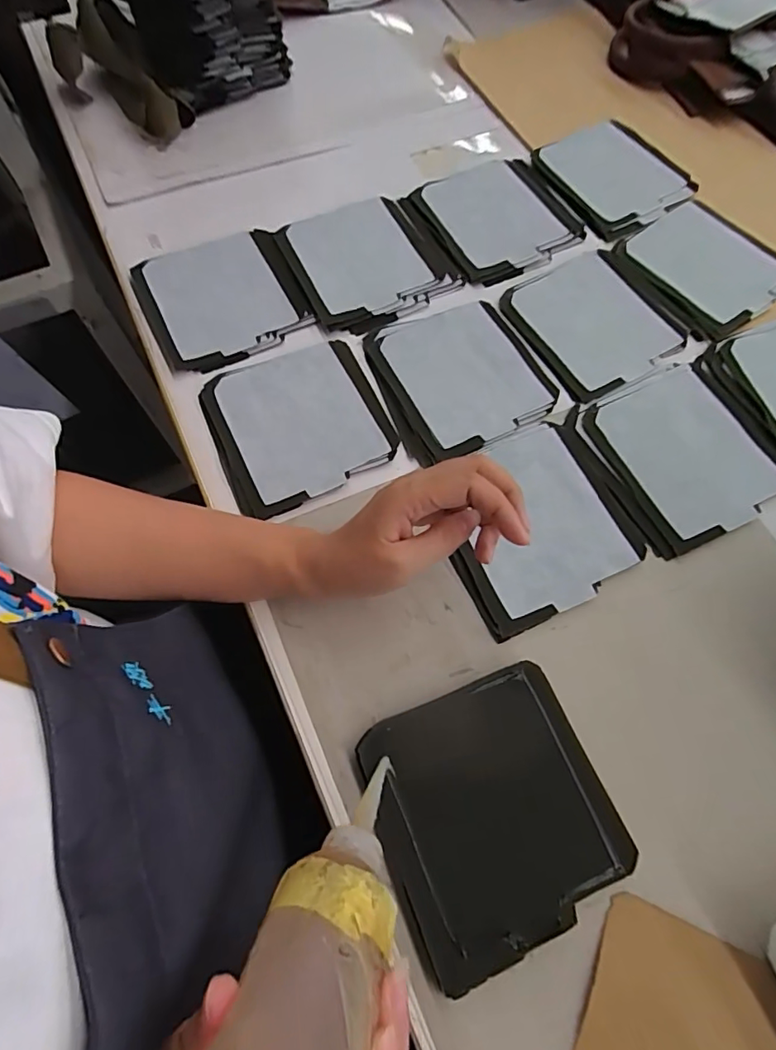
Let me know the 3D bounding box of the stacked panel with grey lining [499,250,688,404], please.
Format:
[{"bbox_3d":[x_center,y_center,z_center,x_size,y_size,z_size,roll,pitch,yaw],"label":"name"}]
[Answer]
[{"bbox_3d":[0.188,-0.191,0.474,0.136,0.007,0.138,-29,70,-12],"label":"stacked panel with grey lining"}]

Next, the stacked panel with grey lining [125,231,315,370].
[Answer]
[{"bbox_3d":[-0.149,-0.210,0.473,0.137,0.012,0.139,-27,69,-11],"label":"stacked panel with grey lining"}]

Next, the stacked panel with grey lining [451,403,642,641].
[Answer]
[{"bbox_3d":[0.112,-0.006,0.395,0.148,0.008,0.137,-24,69,-10],"label":"stacked panel with grey lining"}]

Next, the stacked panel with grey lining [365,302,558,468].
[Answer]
[{"bbox_3d":[0.063,-0.130,0.449,0.134,0.007,0.145,-18,68,-8],"label":"stacked panel with grey lining"}]

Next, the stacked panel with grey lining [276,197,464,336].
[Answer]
[{"bbox_3d":[-0.019,-0.254,0.497,0.138,0.012,0.147,-25,69,-11],"label":"stacked panel with grey lining"}]

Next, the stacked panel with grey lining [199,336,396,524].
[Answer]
[{"bbox_3d":[-0.072,-0.086,0.422,0.136,0.008,0.137,-22,68,-9],"label":"stacked panel with grey lining"}]

